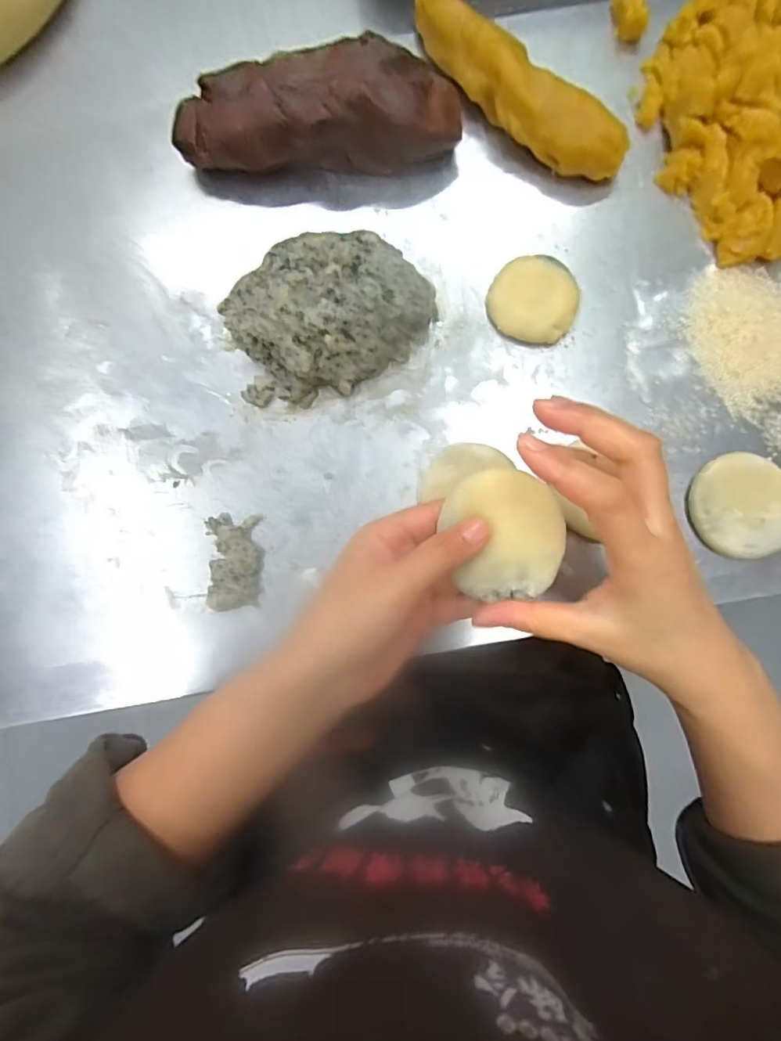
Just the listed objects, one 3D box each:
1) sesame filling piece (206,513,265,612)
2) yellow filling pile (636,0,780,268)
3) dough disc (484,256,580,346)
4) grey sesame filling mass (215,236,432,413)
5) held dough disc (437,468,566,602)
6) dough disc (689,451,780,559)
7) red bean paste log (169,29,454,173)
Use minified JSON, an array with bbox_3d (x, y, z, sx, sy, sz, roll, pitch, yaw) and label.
[{"bbox_3d":[-0.109,0.029,0.356,0.038,0.009,0.064,0,85,4],"label":"sesame filling piece"},{"bbox_3d":[0.248,-0.276,0.344,0.132,0.040,0.196,-14,84,2],"label":"yellow filling pile"},{"bbox_3d":[0.098,-0.151,0.355,0.059,0.014,0.053,27,87,6],"label":"dough disc"},{"bbox_3d":[-0.042,-0.144,0.354,0.145,0.038,0.102,-17,84,2],"label":"grey sesame filling mass"},{"bbox_3d":[0.057,0.007,0.254,0.054,0.013,0.062,-6,84,3],"label":"held dough disc"},{"bbox_3d":[0.230,-0.010,0.336,0.065,0.012,0.067,0,85,4],"label":"dough disc"},{"bbox_3d":[-0.051,-0.279,0.357,0.191,0.054,0.054,-2,84,4],"label":"red bean paste log"}]

